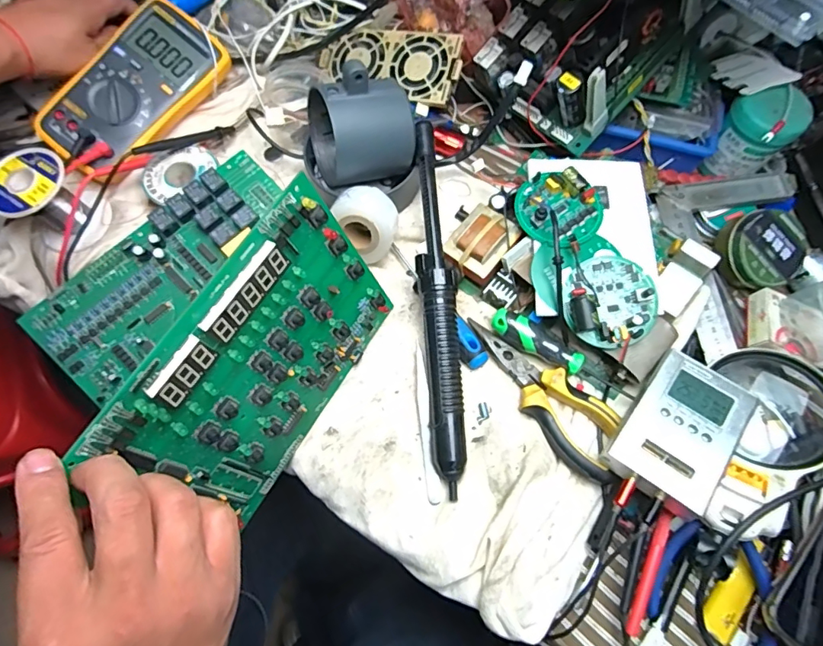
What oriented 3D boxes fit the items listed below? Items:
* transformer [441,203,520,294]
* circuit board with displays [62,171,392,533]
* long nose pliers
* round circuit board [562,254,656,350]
[{"bbox_3d":[0.061,-0.068,0.421,0.051,0.031,0.059,32,73,10],"label":"transformer"},{"bbox_3d":[-0.091,0.027,0.326,0.010,0.157,0.190,24,72,31],"label":"circuit board with displays"},{"bbox_3d":[0.107,0.053,0.381,0.049,0.020,0.154,-36,74,-13],"label":"long nose pliers"},{"bbox_3d":[0.154,-0.017,0.374,0.068,0.021,0.070,0,70,-1],"label":"round circuit board"}]

